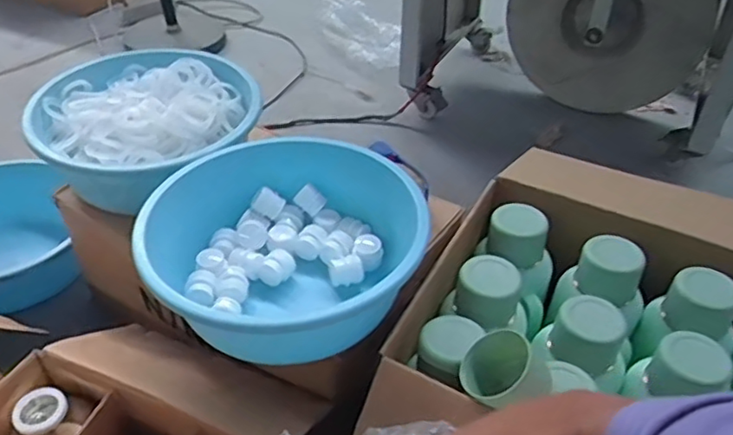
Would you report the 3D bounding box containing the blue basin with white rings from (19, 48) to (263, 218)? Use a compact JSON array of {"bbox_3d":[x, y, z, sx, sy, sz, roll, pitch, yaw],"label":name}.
[{"bbox_3d":[-0.382,-0.148,1.058,0.349,0.131,0.358,1,40,-1],"label":"blue basin with white rings"}]

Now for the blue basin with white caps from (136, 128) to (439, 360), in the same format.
[{"bbox_3d":[-0.107,0.045,0.856,0.367,0.136,0.338,-6,40,-8],"label":"blue basin with white caps"}]

